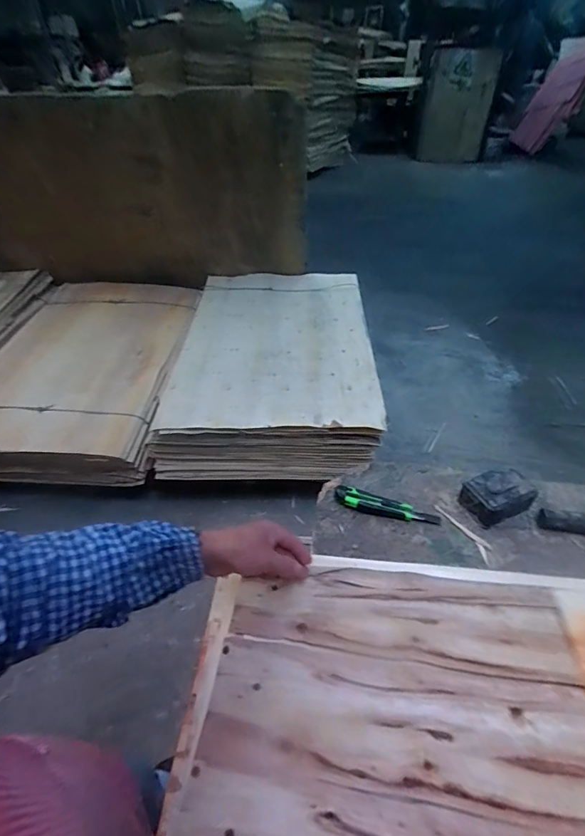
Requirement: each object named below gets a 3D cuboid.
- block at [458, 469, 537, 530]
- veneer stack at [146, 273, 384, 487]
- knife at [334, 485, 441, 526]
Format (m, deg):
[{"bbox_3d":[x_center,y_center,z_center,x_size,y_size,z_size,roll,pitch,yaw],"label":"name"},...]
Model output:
[{"bbox_3d":[0.368,0.136,0.727,0.112,0.065,0.085,-15,45,-10],"label":"block"},{"bbox_3d":[-0.087,-0.274,1.861,0.861,0.277,1.201,0,43,1],"label":"veneer stack"},{"bbox_3d":[0.171,0.163,0.733,0.190,0.024,0.038,12,45,13],"label":"knife"}]

